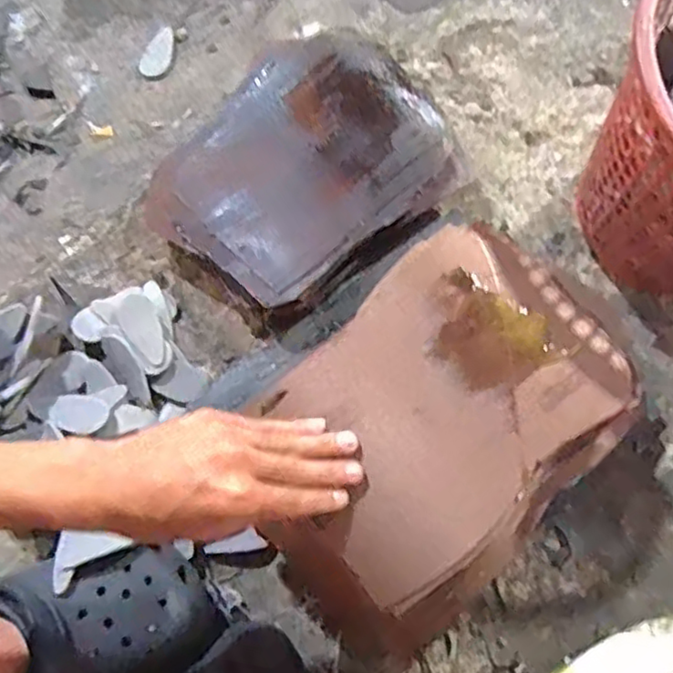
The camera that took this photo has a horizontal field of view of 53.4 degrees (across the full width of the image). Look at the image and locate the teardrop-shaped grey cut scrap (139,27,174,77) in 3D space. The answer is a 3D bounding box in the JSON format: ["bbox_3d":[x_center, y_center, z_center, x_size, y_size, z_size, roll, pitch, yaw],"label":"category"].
[{"bbox_3d":[-0.205,-0.329,0.774,0.033,0.004,0.069,16,74,7],"label":"teardrop-shaped grey cut scrap"}]

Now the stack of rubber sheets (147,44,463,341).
[{"bbox_3d":[-0.034,-0.156,0.667,0.291,0.091,0.220,-38,76,-11],"label":"stack of rubber sheets"}]

